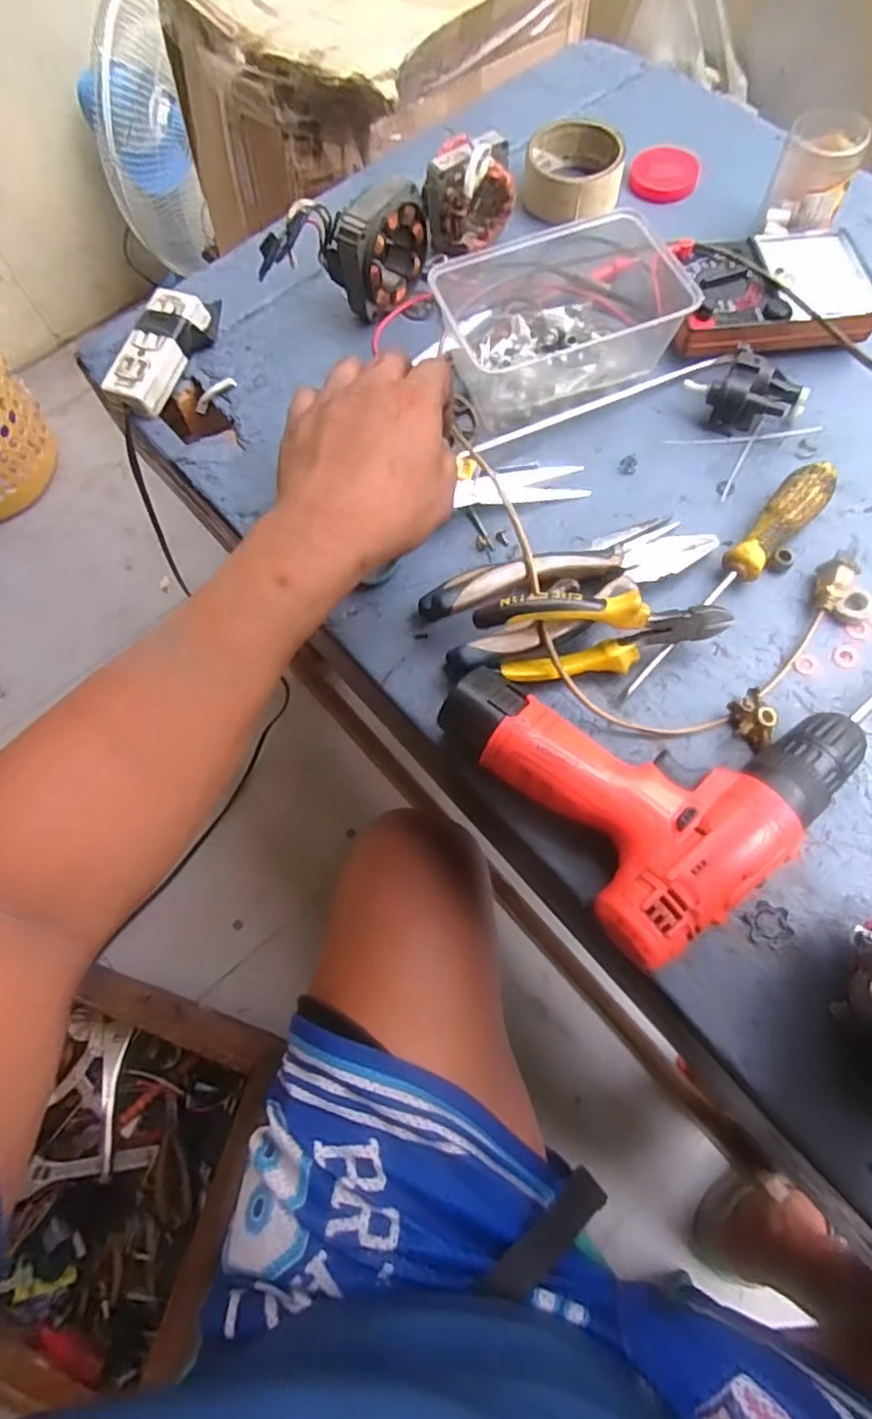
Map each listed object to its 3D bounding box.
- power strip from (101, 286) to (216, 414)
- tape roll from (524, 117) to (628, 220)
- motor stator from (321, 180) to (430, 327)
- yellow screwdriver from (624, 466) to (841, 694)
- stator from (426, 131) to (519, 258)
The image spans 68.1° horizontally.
[{"bbox_3d":[-0.236,-0.304,0.544,0.053,0.024,0.111,13,71,9],"label":"power strip"},{"bbox_3d":[0.123,-0.480,0.579,0.083,0.032,0.093,8,70,4],"label":"tape roll"},{"bbox_3d":[-0.047,-0.379,0.527,0.045,0.080,0.088,37,75,14],"label":"motor stator"},{"bbox_3d":[0.194,-0.089,0.429,0.209,0.033,0.028,-43,74,-13],"label":"yellow screwdriver"},{"bbox_3d":[0.028,-0.436,0.545,0.054,0.074,0.073,35,74,13],"label":"stator"}]

